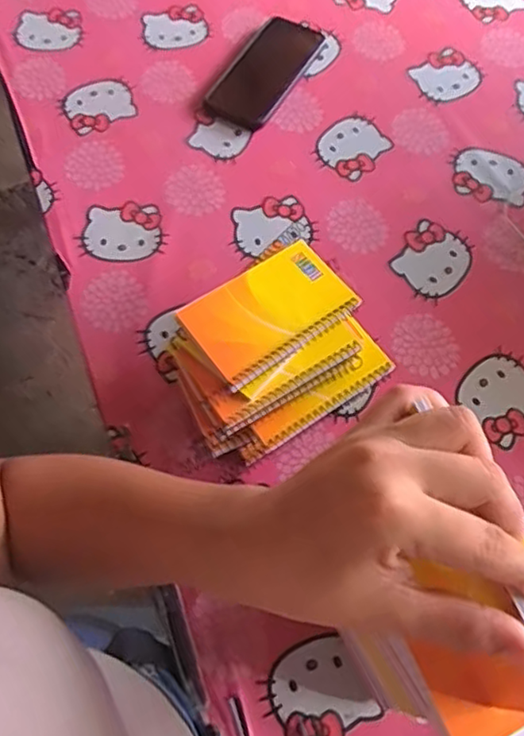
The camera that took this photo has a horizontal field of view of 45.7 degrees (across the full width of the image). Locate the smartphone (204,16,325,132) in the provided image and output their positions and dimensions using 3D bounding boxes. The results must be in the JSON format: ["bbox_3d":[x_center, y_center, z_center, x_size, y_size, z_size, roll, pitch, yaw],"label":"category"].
[{"bbox_3d":[0.004,-0.343,0.715,0.076,0.011,0.168,27,69,12],"label":"smartphone"}]

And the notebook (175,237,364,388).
[{"bbox_3d":[0.006,-0.049,0.508,0.130,0.012,0.081,-34,70,-14],"label":"notebook"}]

